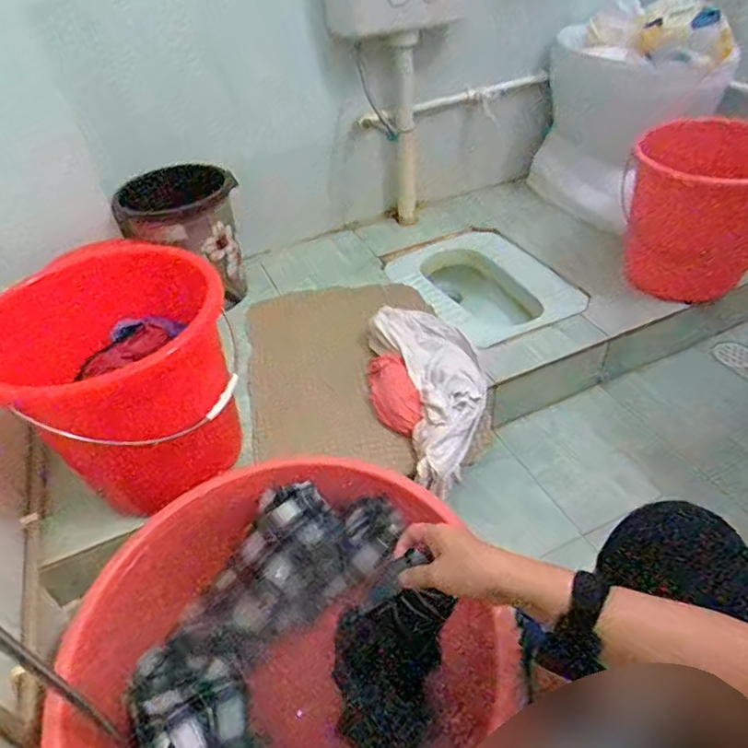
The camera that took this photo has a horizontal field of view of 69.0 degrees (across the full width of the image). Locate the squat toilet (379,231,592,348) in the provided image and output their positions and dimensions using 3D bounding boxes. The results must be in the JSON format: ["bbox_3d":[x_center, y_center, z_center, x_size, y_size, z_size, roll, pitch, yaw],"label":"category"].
[{"bbox_3d":[0.260,-0.206,1.385,0.309,0.164,0.484,-25,46,-18],"label":"squat toilet"}]

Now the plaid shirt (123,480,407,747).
[{"bbox_3d":[-0.157,0.338,0.726,0.236,0.051,0.461,14,47,21],"label":"plaid shirt"}]

